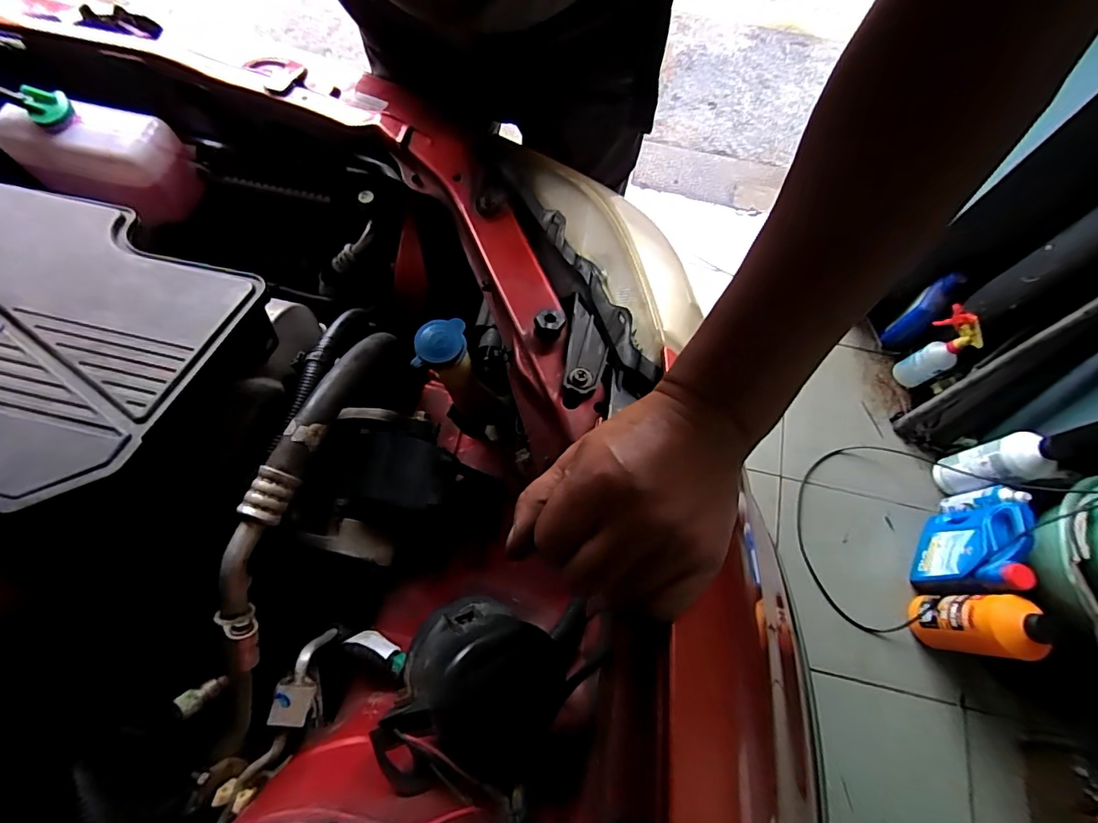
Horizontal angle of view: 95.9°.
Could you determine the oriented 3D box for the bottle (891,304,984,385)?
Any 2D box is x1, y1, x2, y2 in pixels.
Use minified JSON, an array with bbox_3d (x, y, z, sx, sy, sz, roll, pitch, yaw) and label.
[{"bbox_3d":[0.834,-0.138,1.073,0.063,0.236,0.104,-25,73,-11],"label":"bottle"}]

